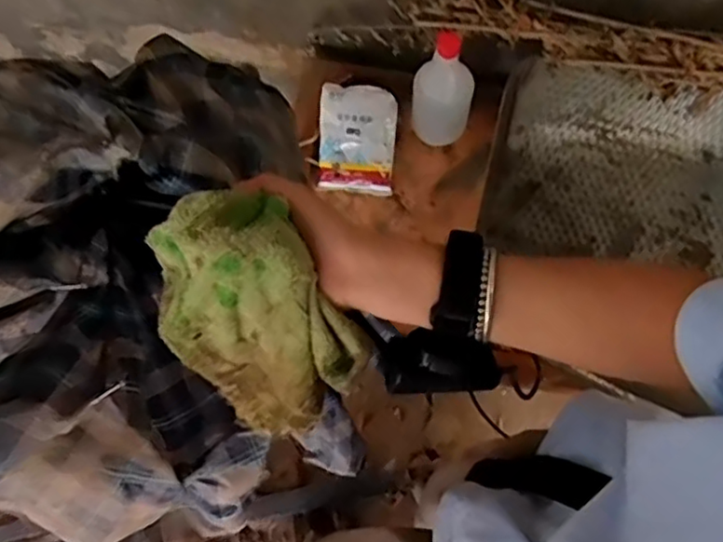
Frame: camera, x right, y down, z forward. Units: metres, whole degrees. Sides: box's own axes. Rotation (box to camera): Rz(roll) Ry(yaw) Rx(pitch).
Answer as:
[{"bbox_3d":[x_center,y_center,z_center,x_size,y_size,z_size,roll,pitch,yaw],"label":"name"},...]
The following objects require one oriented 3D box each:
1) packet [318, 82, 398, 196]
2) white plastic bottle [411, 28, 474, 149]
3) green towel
[{"bbox_3d":[-0.007,-0.205,1.006,0.116,0.024,0.164,4,100,4],"label":"packet"},{"bbox_3d":[0.122,-0.258,0.946,0.093,0.177,0.092,13,73,2],"label":"white plastic bottle"},{"bbox_3d":[-0.070,0.037,0.439,0.100,0.150,0.138,-31,76,-11],"label":"green towel"}]

